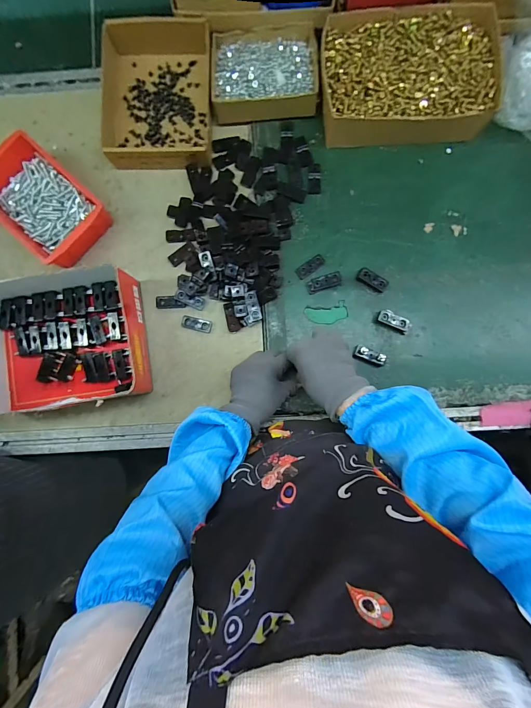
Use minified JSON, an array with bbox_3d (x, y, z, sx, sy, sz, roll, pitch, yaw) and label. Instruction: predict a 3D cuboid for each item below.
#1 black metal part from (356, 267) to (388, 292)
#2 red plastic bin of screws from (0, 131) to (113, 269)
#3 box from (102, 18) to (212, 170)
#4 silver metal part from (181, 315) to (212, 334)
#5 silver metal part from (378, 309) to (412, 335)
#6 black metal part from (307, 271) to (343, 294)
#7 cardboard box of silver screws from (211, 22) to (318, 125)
[{"bbox_3d":[0.177,-0.123,0.543,0.052,0.020,0.020,31,88,4],"label":"black metal part"},{"bbox_3d":[-0.372,-0.250,0.555,0.201,0.059,0.133,41,89,4],"label":"red plastic bin of screws"},{"bbox_3d":[-0.183,-0.437,0.561,0.183,0.047,0.246,0,87,3],"label":"box"},{"bbox_3d":[-0.118,-0.051,0.562,0.052,0.004,0.021,15,87,3],"label":"silver metal part"},{"bbox_3d":[0.210,-0.053,0.538,0.051,0.017,0.024,30,88,4],"label":"silver metal part"},{"bbox_3d":[0.099,-0.119,0.547,0.058,0.017,0.021,-18,86,1],"label":"black metal part"},{"bbox_3d":[-0.002,-0.475,0.561,0.175,0.041,0.140,-2,87,2],"label":"cardboard box of silver screws"}]

